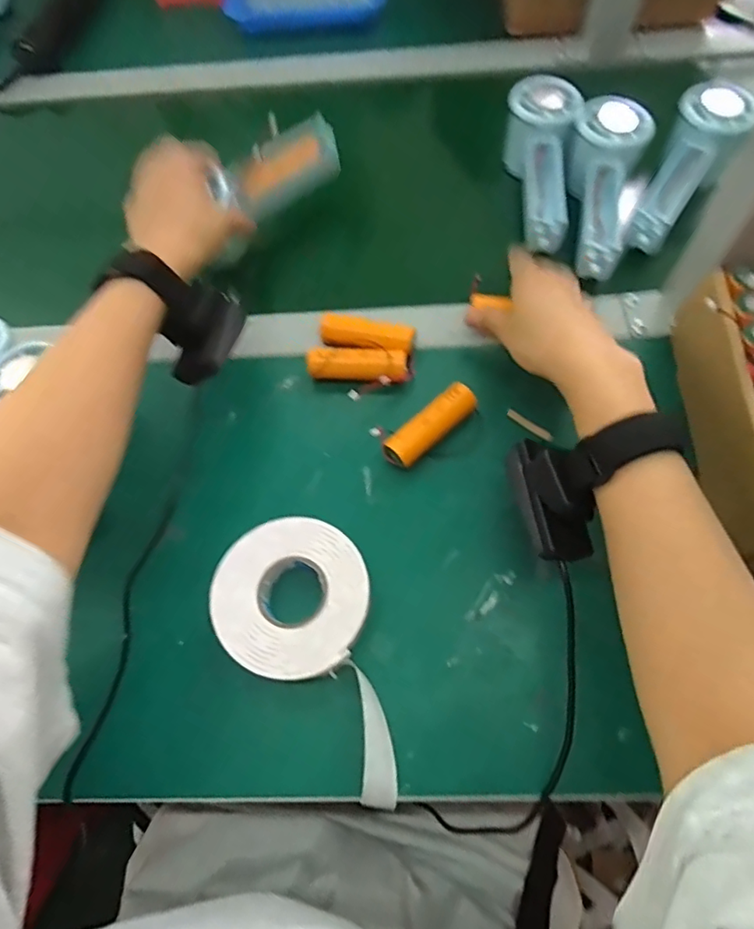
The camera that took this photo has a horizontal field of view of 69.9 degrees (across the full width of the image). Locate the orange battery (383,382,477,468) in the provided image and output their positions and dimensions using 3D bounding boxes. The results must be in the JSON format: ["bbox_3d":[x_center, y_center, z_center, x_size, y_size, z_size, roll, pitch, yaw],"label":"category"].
[{"bbox_3d":[0.038,-0.026,0.378,0.073,0.022,0.022,-39,69,-14],"label":"orange battery"}]

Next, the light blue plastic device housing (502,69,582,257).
[{"bbox_3d":[0.140,-0.257,0.462,0.052,0.050,0.168,2,77,2],"label":"light blue plastic device housing"}]

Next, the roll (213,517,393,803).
[{"bbox_3d":[-0.046,0.112,0.319,0.090,0.021,0.161,-9,65,-1],"label":"roll"}]

